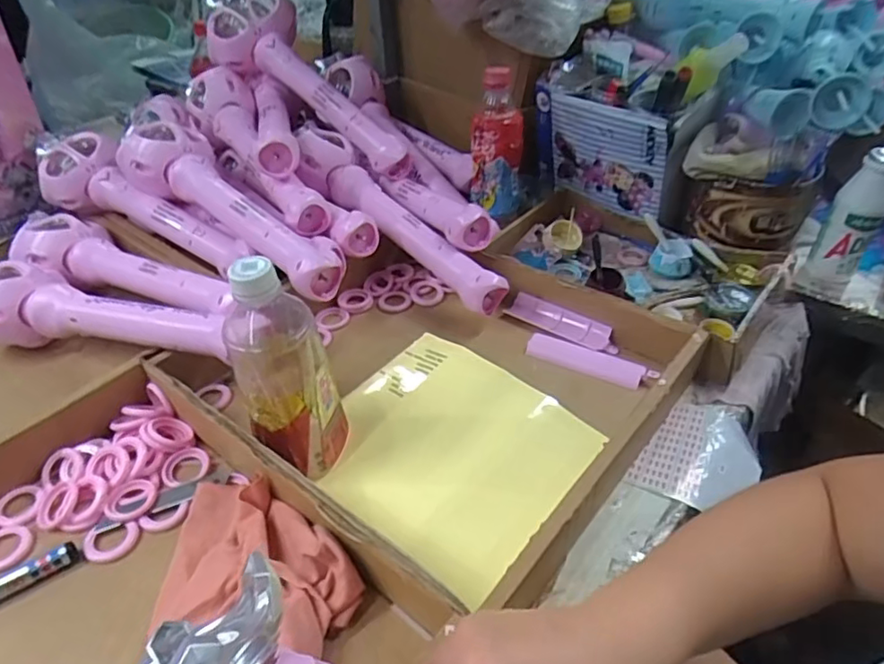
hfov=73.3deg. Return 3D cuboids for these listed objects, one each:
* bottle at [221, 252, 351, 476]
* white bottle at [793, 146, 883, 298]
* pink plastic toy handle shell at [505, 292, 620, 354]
[{"bbox_3d":[-0.112,0.032,0.442,0.054,0.180,0.066,12,42,16],"label":"bottle"},{"bbox_3d":[0.447,-0.116,0.651,0.053,0.151,0.047,24,46,28],"label":"white bottle"},{"bbox_3d":[0.125,-0.011,0.624,0.123,0.015,0.029,25,47,28],"label":"pink plastic toy handle shell"}]

